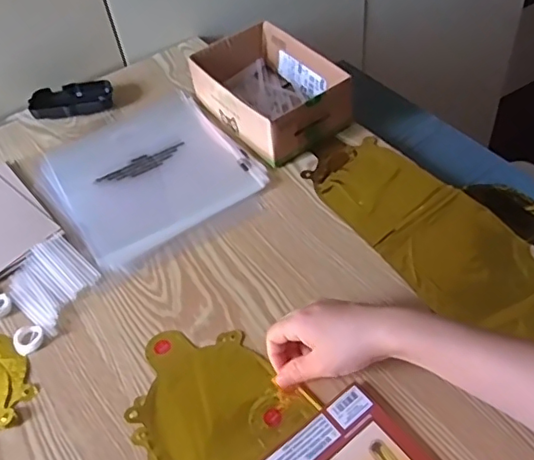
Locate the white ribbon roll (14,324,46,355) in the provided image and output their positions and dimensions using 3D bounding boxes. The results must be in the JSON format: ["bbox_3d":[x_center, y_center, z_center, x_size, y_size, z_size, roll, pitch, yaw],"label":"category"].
[{"bbox_3d":[-0.225,0.102,0.543,0.028,0.006,0.030,-3,48,4],"label":"white ribbon roll"}]

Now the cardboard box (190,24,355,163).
[{"bbox_3d":[0.003,-0.174,0.730,0.133,0.070,0.188,-30,52,-19],"label":"cardboard box"}]

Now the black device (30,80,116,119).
[{"bbox_3d":[-0.262,-0.174,0.777,0.106,0.022,0.058,-8,48,-1],"label":"black device"}]

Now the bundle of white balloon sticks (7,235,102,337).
[{"bbox_3d":[-0.216,0.051,0.582,0.097,0.008,0.078,32,59,30],"label":"bundle of white balloon sticks"}]

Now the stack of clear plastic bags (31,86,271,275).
[{"bbox_3d":[-0.139,-0.068,0.681,0.218,0.009,0.245,-28,51,-18],"label":"stack of clear plastic bags"}]

